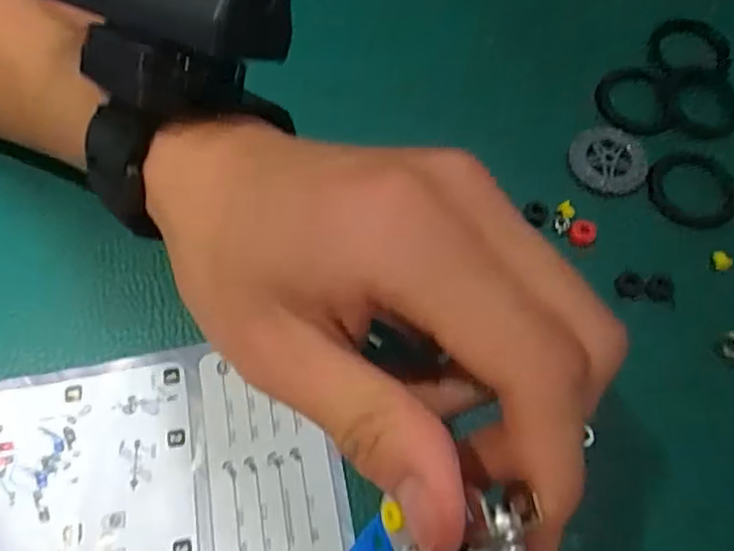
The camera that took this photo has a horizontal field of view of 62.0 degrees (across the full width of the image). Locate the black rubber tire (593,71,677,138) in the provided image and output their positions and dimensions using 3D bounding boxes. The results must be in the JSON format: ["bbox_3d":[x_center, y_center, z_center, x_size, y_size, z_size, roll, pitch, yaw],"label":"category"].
[{"bbox_3d":[0.126,-0.081,0.285,0.037,0.004,0.037,7,66,0],"label":"black rubber tire"}]

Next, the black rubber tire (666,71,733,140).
[{"bbox_3d":[0.157,-0.081,0.285,0.035,0.004,0.036,1,66,-2],"label":"black rubber tire"}]

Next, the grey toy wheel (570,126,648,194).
[{"bbox_3d":[0.107,-0.051,0.269,0.033,0.004,0.031,1,66,-2],"label":"grey toy wheel"}]

